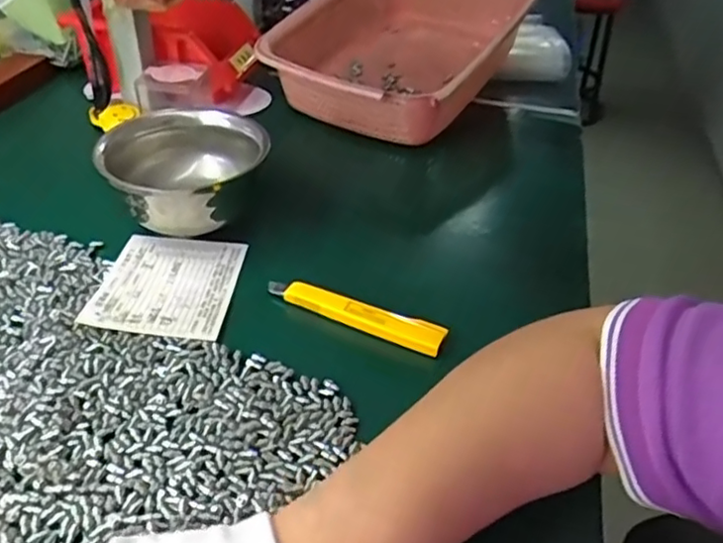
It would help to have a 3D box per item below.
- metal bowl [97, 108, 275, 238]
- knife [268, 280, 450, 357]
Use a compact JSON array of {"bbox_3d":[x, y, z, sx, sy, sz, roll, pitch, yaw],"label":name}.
[{"bbox_3d":[-0.137,-0.076,0.504,0.121,0.075,0.121,2,39,-2],"label":"metal bowl"},{"bbox_3d":[-0.005,0.027,0.427,0.125,0.012,0.020,18,42,17],"label":"knife"}]

